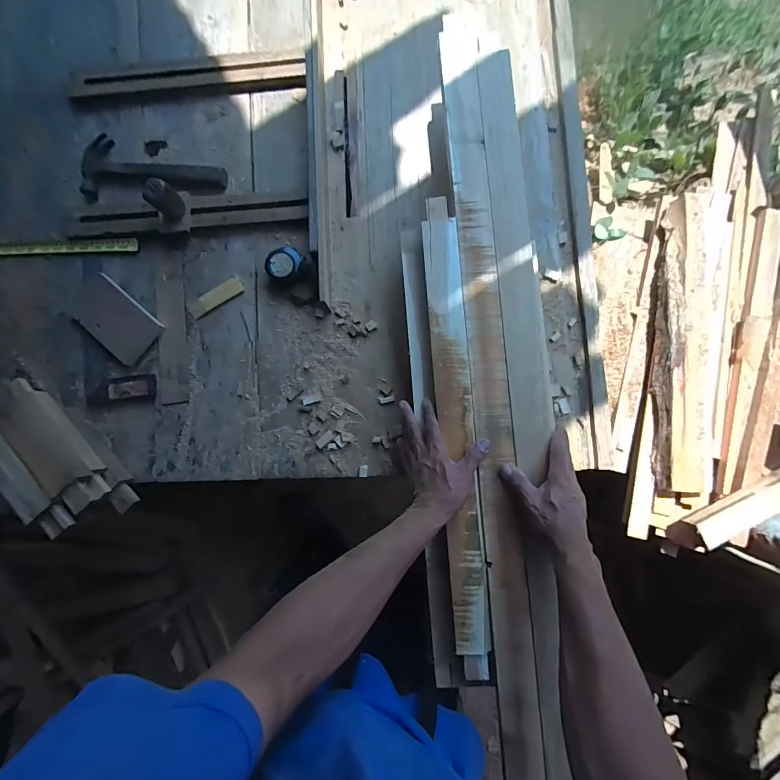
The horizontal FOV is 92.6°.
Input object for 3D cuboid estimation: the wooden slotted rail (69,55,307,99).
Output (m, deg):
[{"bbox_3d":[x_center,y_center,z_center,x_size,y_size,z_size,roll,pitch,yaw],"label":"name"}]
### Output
[{"bbox_3d":[-0.385,-0.598,0.701,0.447,0.013,0.067,-2,84,2],"label":"wooden slotted rail"}]

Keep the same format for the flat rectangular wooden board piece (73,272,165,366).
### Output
[{"bbox_3d":[-0.484,-0.126,0.657,0.156,0.013,0.092,39,87,5],"label":"flat rectangular wooden board piece"}]

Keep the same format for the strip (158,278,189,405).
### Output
[{"bbox_3d":[-0.383,-0.088,0.658,0.049,0.006,0.220,-5,84,1],"label":"strip"}]

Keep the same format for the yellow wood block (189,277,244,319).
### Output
[{"bbox_3d":[-0.308,-0.163,0.661,0.103,0.005,0.030,-32,84,-1],"label":"yellow wood block"}]

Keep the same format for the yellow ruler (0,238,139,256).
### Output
[{"bbox_3d":[-0.609,-0.263,0.686,0.295,0.005,0.026,-2,84,2],"label":"yellow ruler"}]

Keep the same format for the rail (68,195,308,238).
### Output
[{"bbox_3d":[-0.361,-0.314,0.667,0.423,0.020,0.056,-5,84,1],"label":"rail"}]

